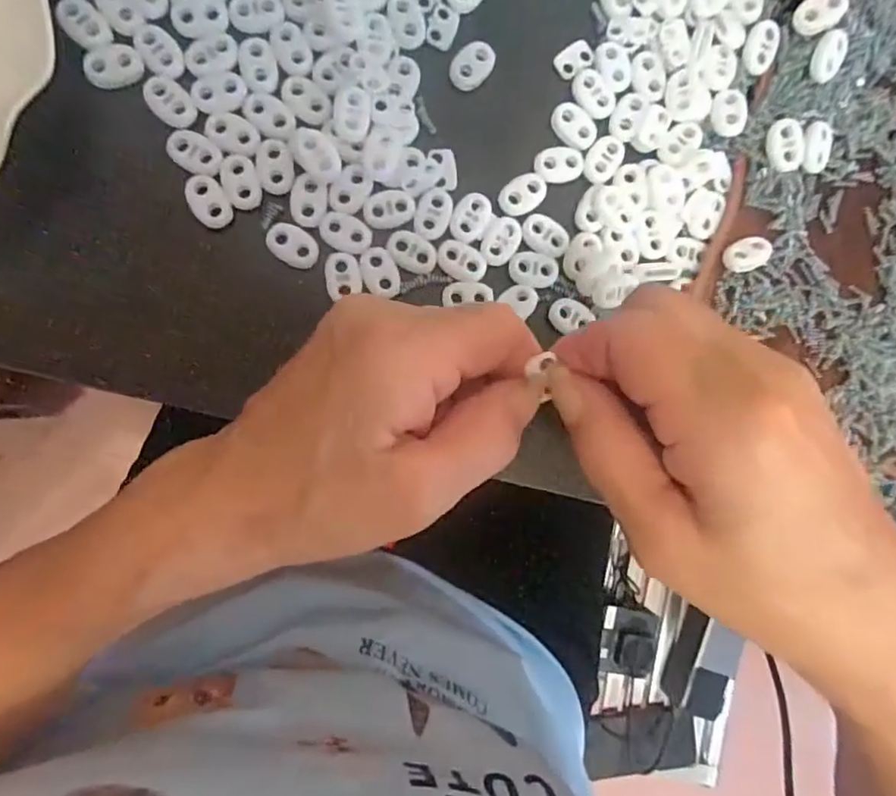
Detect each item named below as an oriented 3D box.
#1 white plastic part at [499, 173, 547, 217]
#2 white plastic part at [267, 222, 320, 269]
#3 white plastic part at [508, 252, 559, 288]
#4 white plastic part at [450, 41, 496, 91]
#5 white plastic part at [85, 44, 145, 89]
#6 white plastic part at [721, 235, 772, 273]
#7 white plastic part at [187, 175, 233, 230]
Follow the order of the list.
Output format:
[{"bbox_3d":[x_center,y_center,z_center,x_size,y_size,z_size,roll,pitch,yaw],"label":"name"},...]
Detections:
[{"bbox_3d":[0.034,-0.091,0.261,0.023,0.004,0.015,-30,95,-6],"label":"white plastic part"},{"bbox_3d":[-0.065,-0.064,0.245,0.023,0.004,0.015,34,87,-7],"label":"white plastic part"},{"bbox_3d":[0.039,-0.057,0.260,0.022,0.004,0.016,6,91,-8],"label":"white plastic part"},{"bbox_3d":[0.011,-0.148,0.261,0.023,0.006,0.015,-44,96,-5],"label":"white plastic part"},{"bbox_3d":[-0.136,-0.135,0.238,0.022,0.004,0.016,-22,94,-7],"label":"white plastic part"},{"bbox_3d":[0.138,-0.066,0.269,0.021,0.007,0.014,-23,94,-7],"label":"white plastic part"},{"bbox_3d":[-0.099,-0.082,0.243,0.015,0.004,0.023,-31,95,-6],"label":"white plastic part"}]

